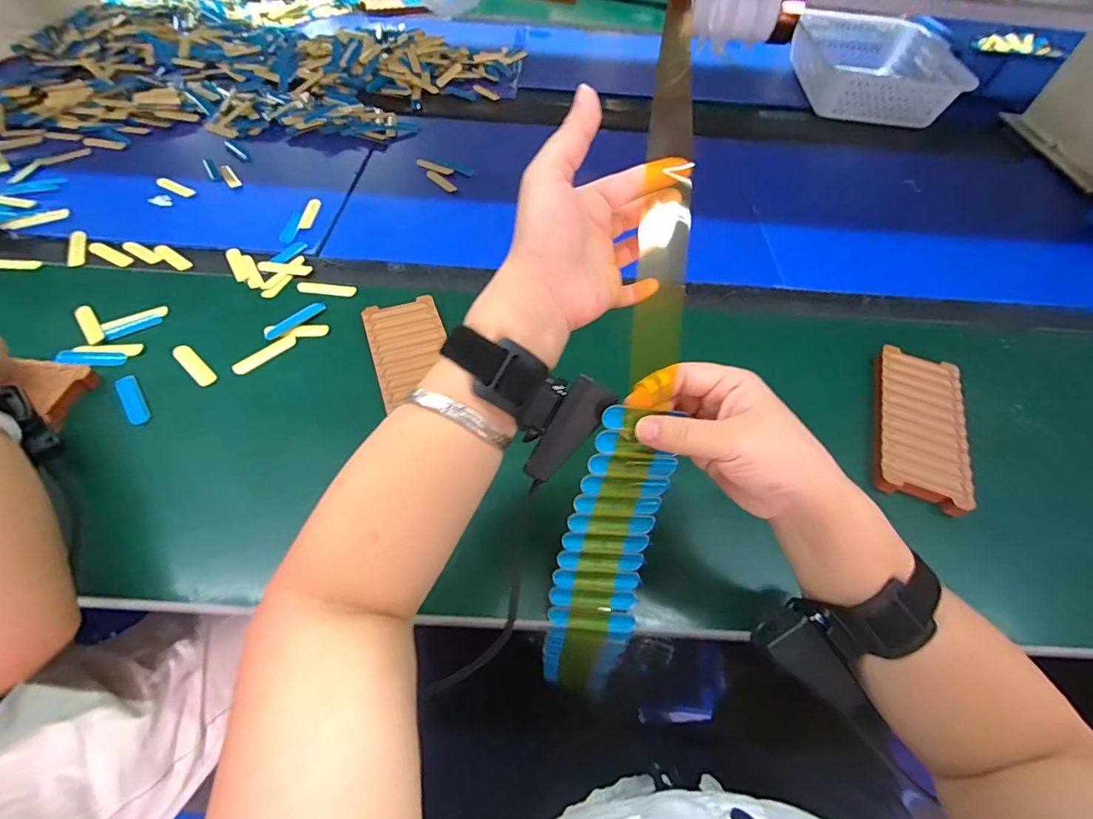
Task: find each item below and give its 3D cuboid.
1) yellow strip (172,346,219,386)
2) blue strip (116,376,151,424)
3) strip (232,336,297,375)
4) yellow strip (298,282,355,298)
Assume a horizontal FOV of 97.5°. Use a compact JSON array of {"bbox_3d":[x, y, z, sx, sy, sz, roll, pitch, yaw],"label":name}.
[{"bbox_3d":[-0.333,-0.043,0.451,0.059,0.004,0.016,37,61,20],"label":"yellow strip"},{"bbox_3d":[-0.372,-0.009,0.432,0.017,0.005,0.061,-32,63,-23],"label":"blue strip"},{"bbox_3d":[-0.276,-0.054,0.470,0.016,0.005,0.061,36,61,19],"label":"strip"},{"bbox_3d":[-0.240,-0.132,0.524,0.062,0.004,0.017,5,55,-1],"label":"yellow strip"}]

